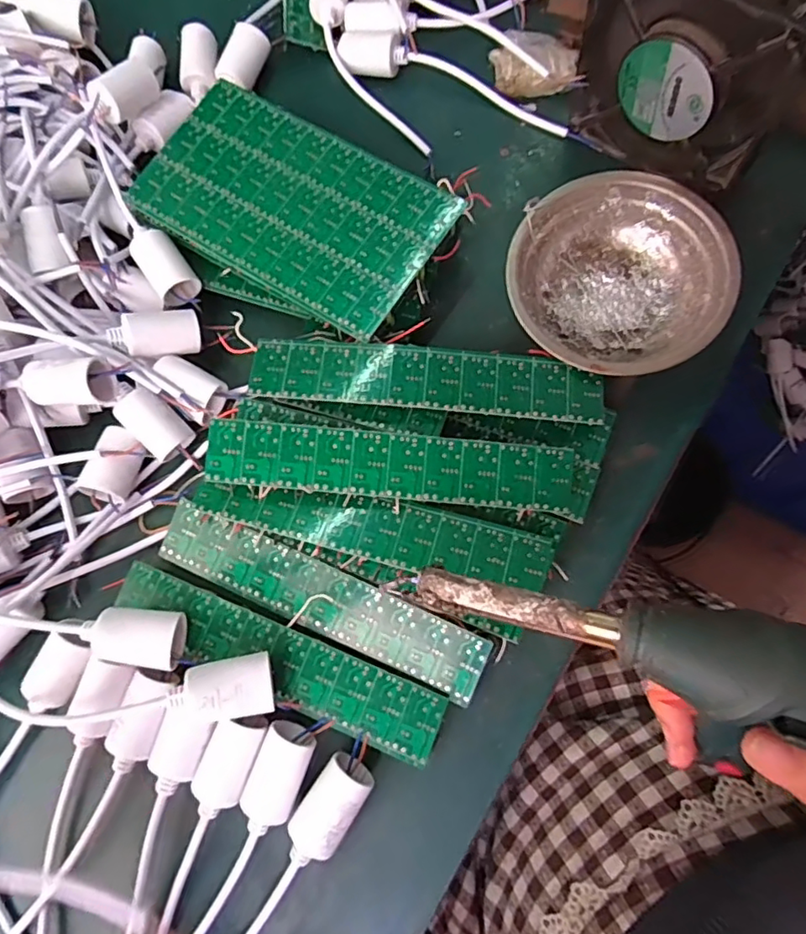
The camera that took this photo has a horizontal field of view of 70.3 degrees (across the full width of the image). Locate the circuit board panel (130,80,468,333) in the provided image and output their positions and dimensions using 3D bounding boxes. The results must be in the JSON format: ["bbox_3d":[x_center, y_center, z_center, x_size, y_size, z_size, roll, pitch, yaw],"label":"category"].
[{"bbox_3d":[-0.074,-0.172,0.371,0.201,0.004,0.111,32,81,12],"label":"circuit board panel"}]

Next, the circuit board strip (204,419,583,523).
[{"bbox_3d":[-0.003,0.000,0.325,0.210,0.010,0.038,5,87,1],"label":"circuit board strip"}]

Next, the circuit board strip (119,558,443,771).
[{"bbox_3d":[-0.075,0.107,0.321,0.199,0.007,0.039,19,78,11],"label":"circuit board strip"}]

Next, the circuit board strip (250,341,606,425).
[{"bbox_3d":[0.014,-0.052,0.334,0.200,0.009,0.038,4,76,8],"label":"circuit board strip"}]

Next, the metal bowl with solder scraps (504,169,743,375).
[{"bbox_3d":[0.128,-0.111,0.353,0.123,0.052,0.122,-2,75,6],"label":"metal bowl with solder scraps"}]

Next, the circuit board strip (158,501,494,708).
[{"bbox_3d":[-0.050,0.074,0.332,0.202,0.004,0.039,23,91,12],"label":"circuit board strip"}]

